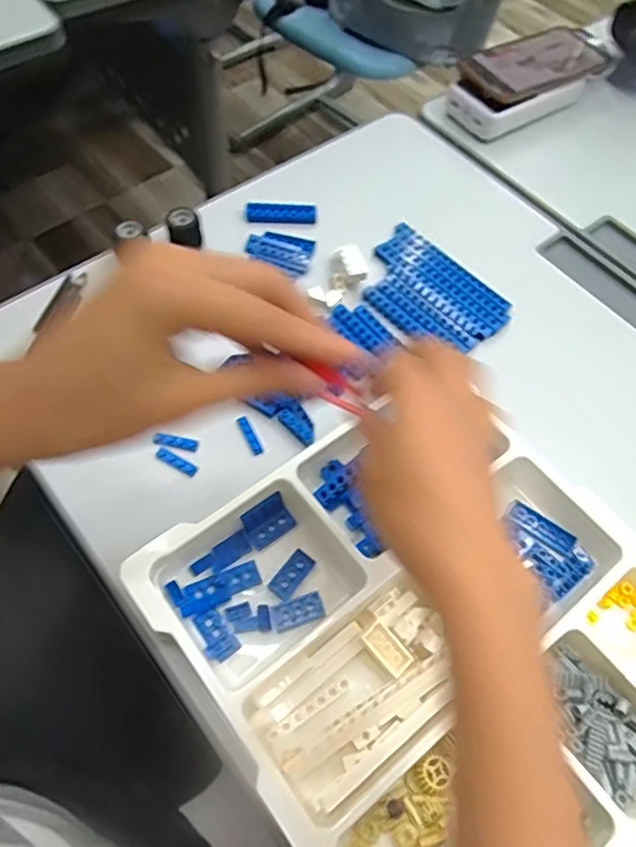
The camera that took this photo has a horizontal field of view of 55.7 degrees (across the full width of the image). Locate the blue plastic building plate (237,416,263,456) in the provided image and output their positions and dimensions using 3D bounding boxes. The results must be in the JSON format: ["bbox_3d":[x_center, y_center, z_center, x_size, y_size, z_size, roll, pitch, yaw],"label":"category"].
[{"bbox_3d":[-0.050,0.008,0.439,0.007,0.004,0.031,-26,67,-15],"label":"blue plastic building plate"}]

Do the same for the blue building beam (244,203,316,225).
[{"bbox_3d":[-0.033,-0.192,0.547,0.063,0.012,0.018,1,61,-3],"label":"blue building beam"}]

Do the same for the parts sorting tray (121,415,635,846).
[{"bbox_3d":[0.102,0.158,0.344,0.263,0.034,0.367,-34,69,-18],"label":"parts sorting tray"}]

